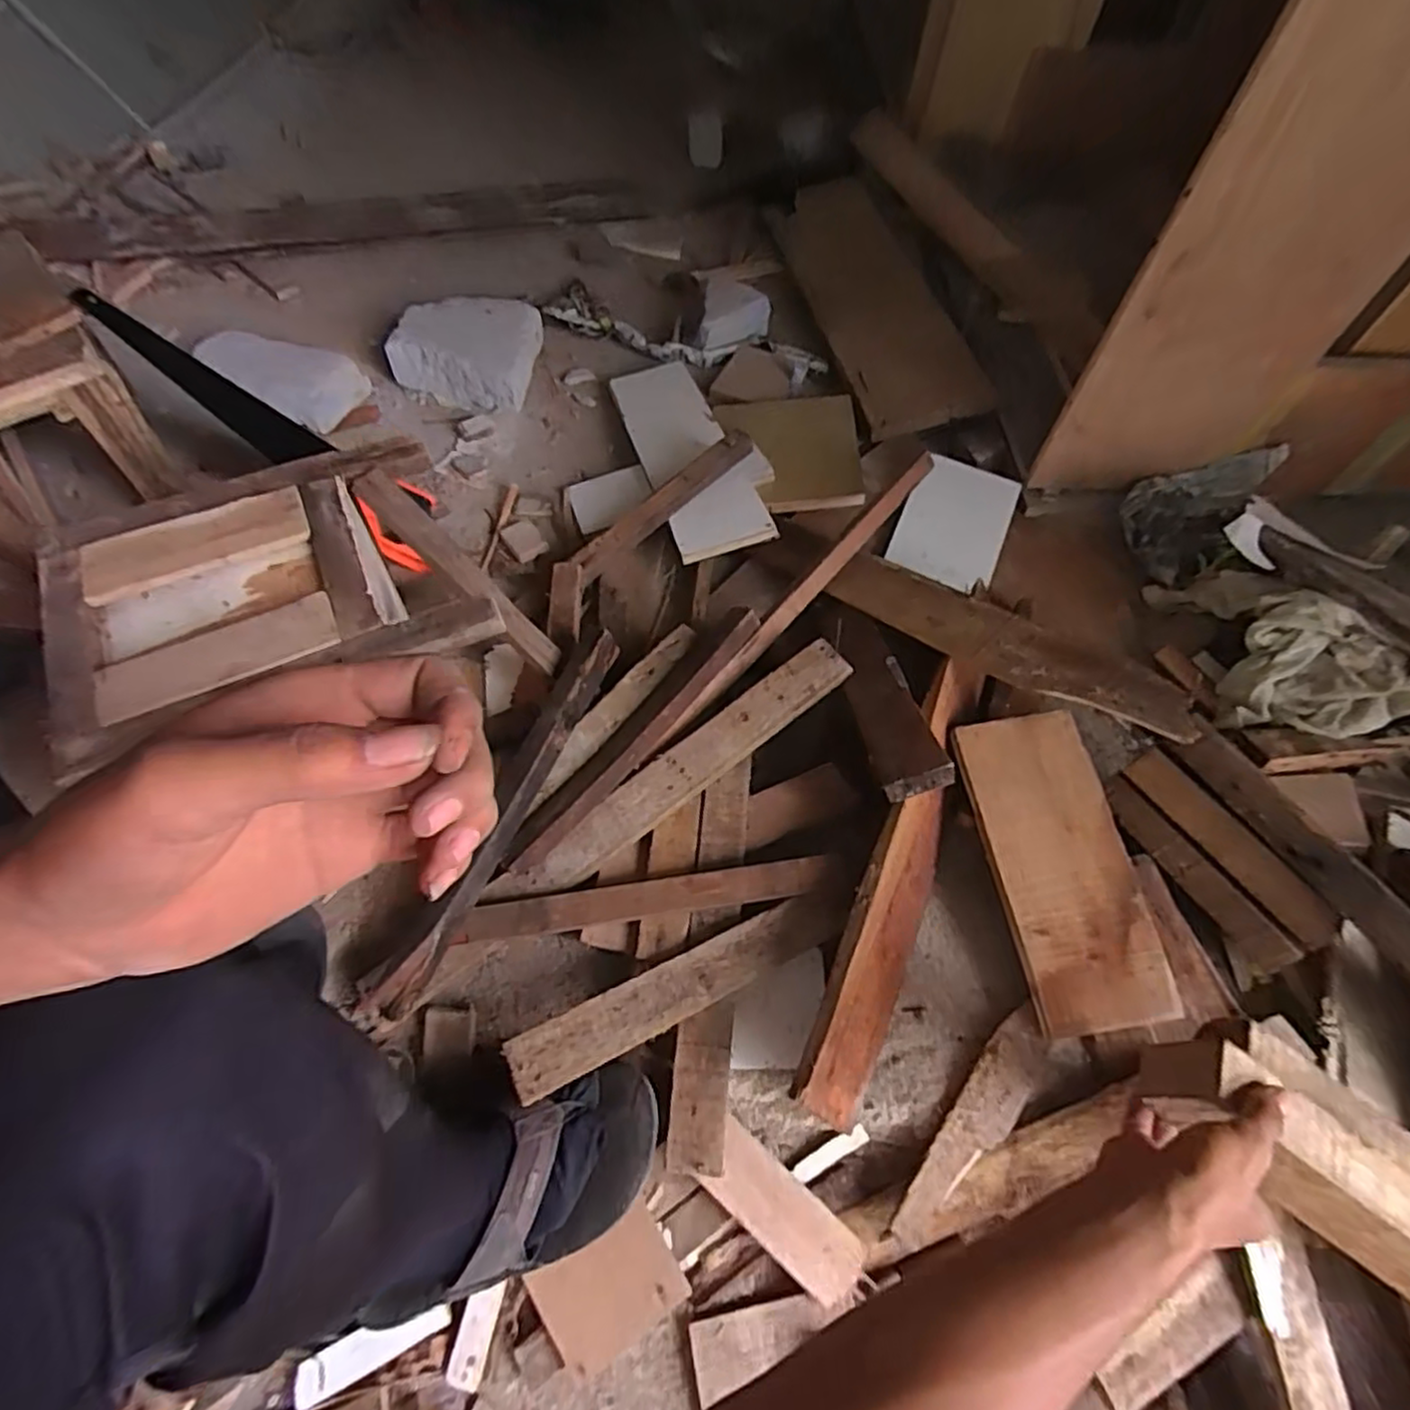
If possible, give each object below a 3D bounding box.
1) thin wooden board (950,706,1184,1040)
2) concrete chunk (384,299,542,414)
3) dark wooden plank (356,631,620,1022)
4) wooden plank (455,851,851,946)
[{"bbox_3d":[0.337,0.150,0.676,0.125,0.013,0.287,-11,70,-1],"label":"thin wooden board"},{"bbox_3d":[-0.356,-0.547,1.092,0.220,0.071,0.183,16,60,8],"label":"concrete chunk"},{"bbox_3d":[-0.188,0.093,0.669,0.034,0.038,0.395,22,60,11],"label":"dark wooden plank"},{"bbox_3d":[-0.046,0.181,0.659,0.347,0.035,0.031,-6,59,-6],"label":"wooden plank"}]

